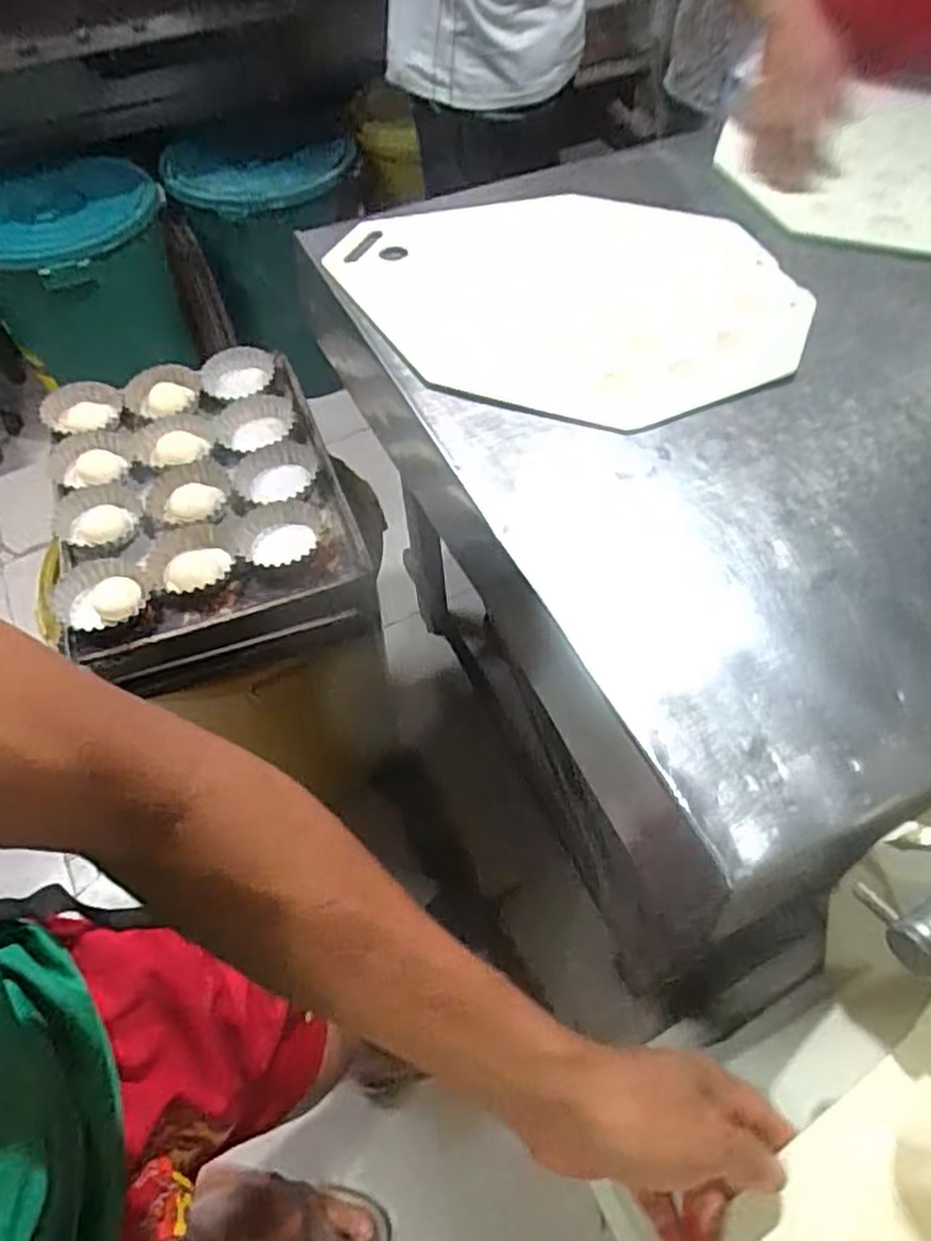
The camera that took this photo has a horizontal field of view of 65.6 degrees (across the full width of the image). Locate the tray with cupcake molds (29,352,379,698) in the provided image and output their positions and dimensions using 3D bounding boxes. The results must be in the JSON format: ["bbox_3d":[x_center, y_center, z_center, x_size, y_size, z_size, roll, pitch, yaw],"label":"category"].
[{"bbox_3d":[-0.331,-0.148,0.899,0.336,0.071,0.465,-17,59,-12],"label":"tray with cupcake molds"}]

